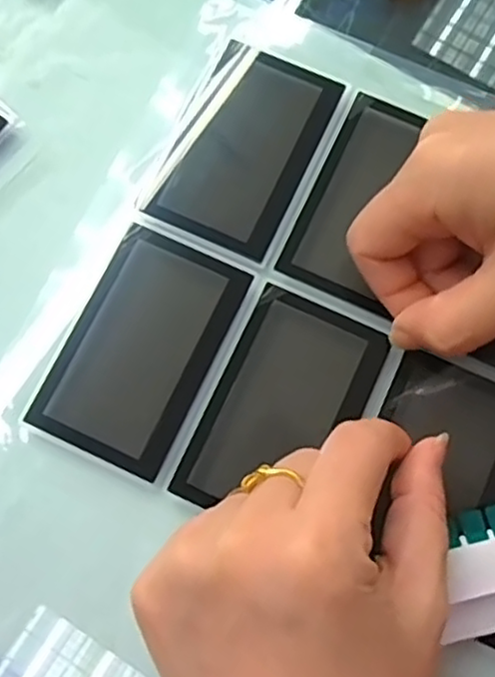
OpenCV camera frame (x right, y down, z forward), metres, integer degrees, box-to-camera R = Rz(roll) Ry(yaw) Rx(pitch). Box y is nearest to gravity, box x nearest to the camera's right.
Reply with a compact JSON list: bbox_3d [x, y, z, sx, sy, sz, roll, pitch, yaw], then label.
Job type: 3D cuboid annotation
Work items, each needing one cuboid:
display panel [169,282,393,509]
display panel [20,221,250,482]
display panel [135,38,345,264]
[{"bbox_3d":[0.013,0.026,0.245,0.051,0.006,0.083,24,77,7],"label":"display panel"},{"bbox_3d":[-0.040,0.003,0.250,0.052,0.004,0.084,24,77,7],"label":"display panel"},{"bbox_3d":[-0.002,-0.077,0.271,0.054,0.004,0.084,24,77,7],"label":"display panel"}]

